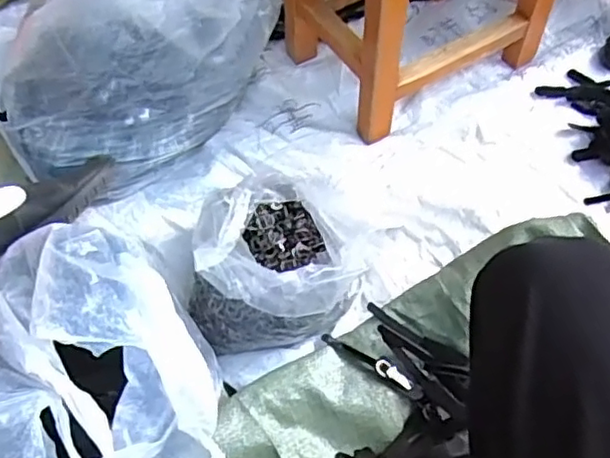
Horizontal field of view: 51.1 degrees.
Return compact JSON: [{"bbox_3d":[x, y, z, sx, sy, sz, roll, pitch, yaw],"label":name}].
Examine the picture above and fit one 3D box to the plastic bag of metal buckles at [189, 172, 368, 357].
[{"bbox_3d":[-0.051,0.038,0.721,0.179,0.136,0.193,-27,59,-14],"label":"plastic bag of metal buckles"}]

